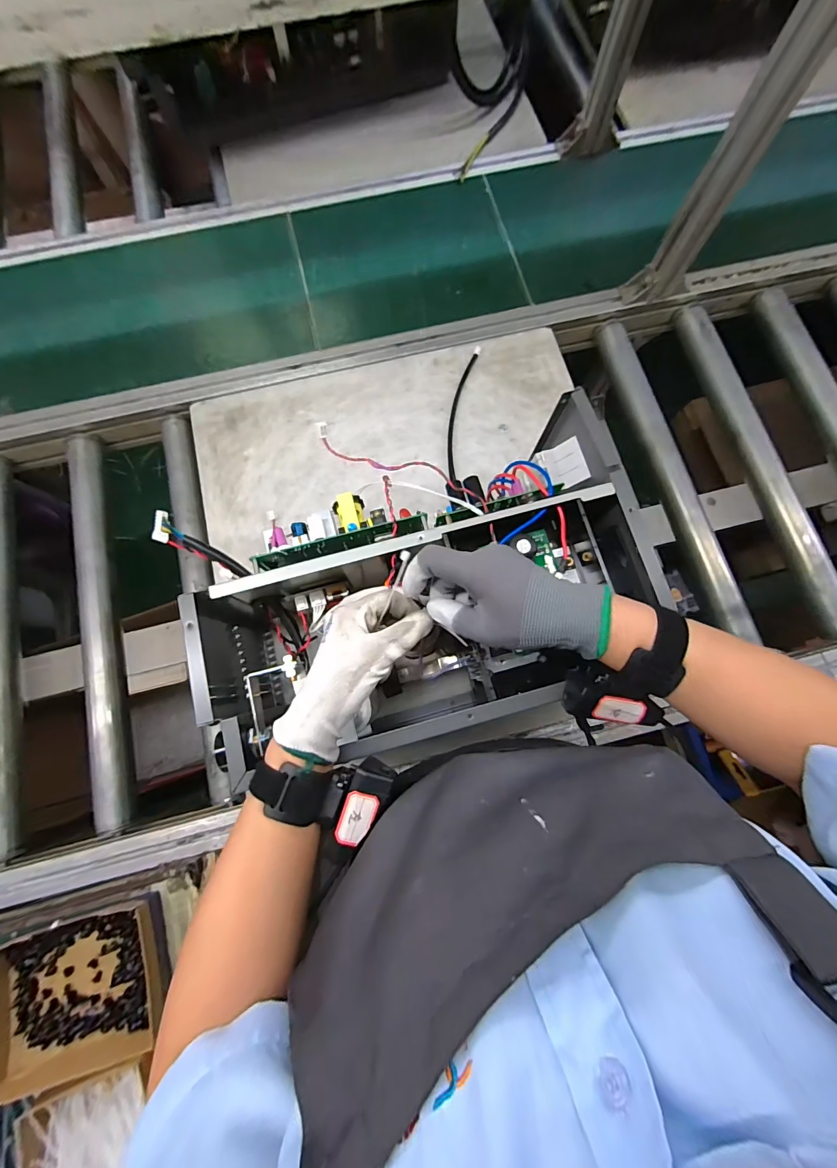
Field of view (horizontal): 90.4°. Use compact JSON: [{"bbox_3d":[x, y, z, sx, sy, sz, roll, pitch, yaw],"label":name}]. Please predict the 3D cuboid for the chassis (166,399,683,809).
[{"bbox_3d":[-0.002,0.024,0.472,0.447,0.190,0.248,-15,79,-3],"label":"chassis"}]

